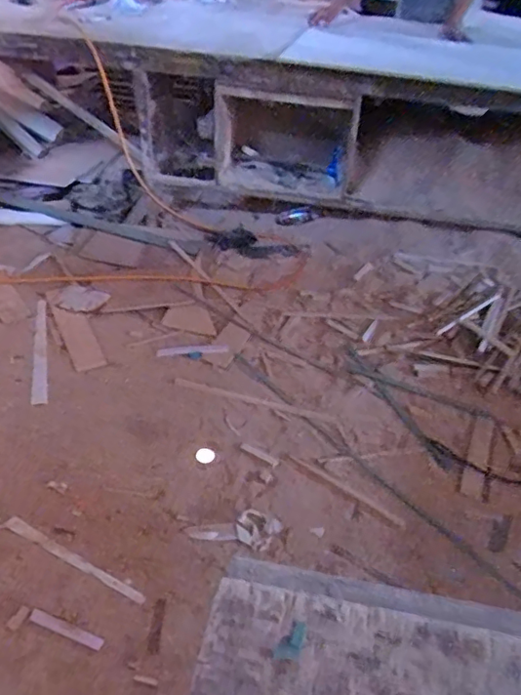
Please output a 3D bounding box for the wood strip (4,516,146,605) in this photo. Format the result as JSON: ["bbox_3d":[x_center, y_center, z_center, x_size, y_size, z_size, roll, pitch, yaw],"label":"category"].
[{"bbox_3d":[-0.462,0.524,1.363,0.418,0.009,0.033,23,38,16],"label":"wood strip"}]

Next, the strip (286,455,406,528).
[{"bbox_3d":[0.231,0.389,1.533,0.370,0.013,0.025,28,45,27],"label":"strip"}]

